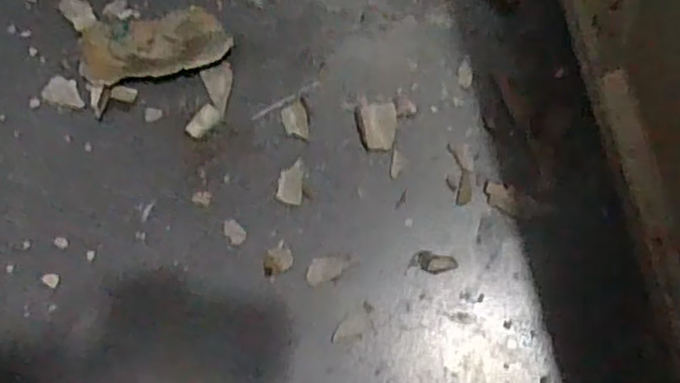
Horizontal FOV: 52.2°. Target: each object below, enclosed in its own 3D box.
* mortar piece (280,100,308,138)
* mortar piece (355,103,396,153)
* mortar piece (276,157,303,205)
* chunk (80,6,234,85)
[{"bbox_3d":[-0.030,-0.049,0.482,0.018,0.004,0.026,-21,79,-5],"label":"mortar piece"},{"bbox_3d":[0.025,-0.044,0.470,0.027,0.004,0.034,-2,78,-2],"label":"mortar piece"},{"bbox_3d":[-0.034,-0.007,0.475,0.016,0.004,0.031,4,78,-1],"label":"mortar piece"},{"bbox_3d":[-0.129,-0.101,0.481,0.102,0.021,0.042,-9,78,-3],"label":"chunk"}]

